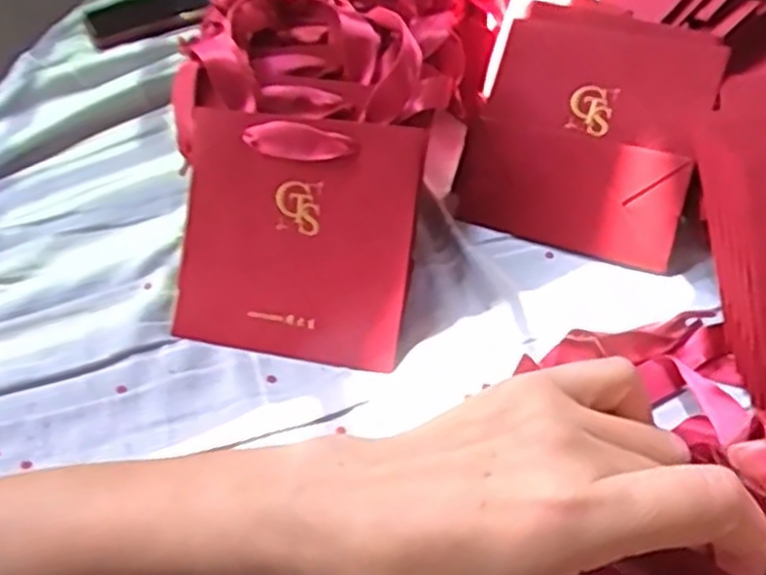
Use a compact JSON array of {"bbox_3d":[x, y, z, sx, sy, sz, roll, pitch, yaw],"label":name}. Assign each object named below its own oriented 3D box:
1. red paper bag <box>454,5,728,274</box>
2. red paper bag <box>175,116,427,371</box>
[{"bbox_3d":[0.131,-0.101,0.499,0.143,0.017,0.152,19,95,26],"label":"red paper bag"},{"bbox_3d":[-0.054,-0.030,0.457,0.141,0.136,0.018,9,7,15],"label":"red paper bag"}]

